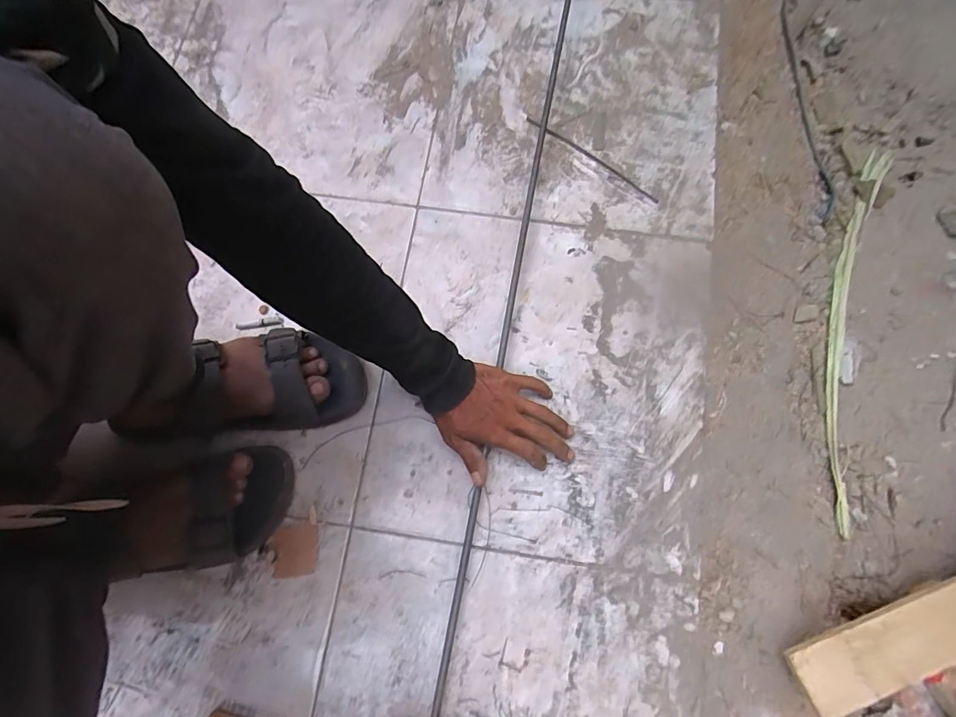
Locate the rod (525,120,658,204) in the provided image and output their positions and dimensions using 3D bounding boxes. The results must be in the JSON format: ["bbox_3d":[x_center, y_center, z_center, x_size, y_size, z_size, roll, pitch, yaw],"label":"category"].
[{"bbox_3d":[0.152,-0.267,0.616,0.208,0.011,0.015,36,78,10],"label":"rod"}]

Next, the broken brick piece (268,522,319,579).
[{"bbox_3d":[-0.197,0.206,0.497,0.050,0.004,0.052,-9,74,-1],"label":"broken brick piece"}]

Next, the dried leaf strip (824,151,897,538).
[{"bbox_3d":[0.485,-0.049,0.599,0.054,0.015,0.530,17,75,6],"label":"dried leaf strip"}]

